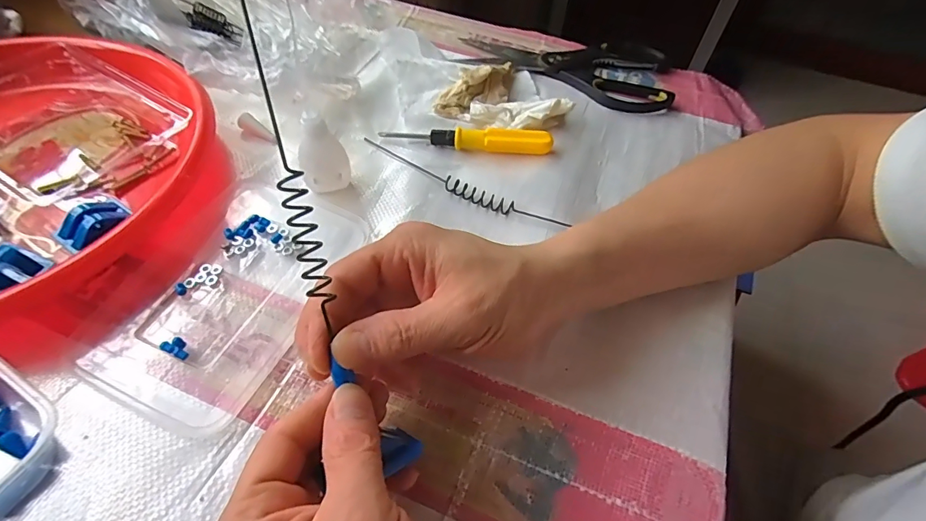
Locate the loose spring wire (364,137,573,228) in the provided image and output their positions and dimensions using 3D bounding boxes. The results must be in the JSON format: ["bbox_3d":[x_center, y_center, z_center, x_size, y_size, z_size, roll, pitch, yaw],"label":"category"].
[{"bbox_3d":[-0.006,-0.061,0.355,0.186,0.009,0.018,27,57,16],"label":"loose spring wire"}]

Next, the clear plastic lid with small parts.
[{"bbox_3d":[-0.146,0.016,0.289,0.102,0.010,0.168,21,55,12],"label":"clear plastic lid with small parts"}]

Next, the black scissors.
[{"bbox_3d":[0.107,-0.204,0.458,0.209,0.009,0.111,18,55,10],"label":"black scissors"}]

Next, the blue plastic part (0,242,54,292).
[{"bbox_3d":[-0.280,0.007,0.277,0.025,0.017,0.033,20,55,11],"label":"blue plastic part"}]

